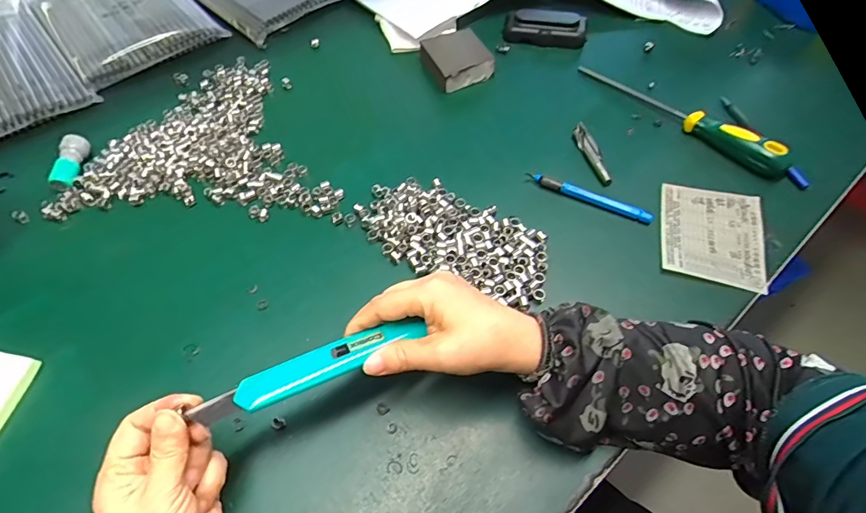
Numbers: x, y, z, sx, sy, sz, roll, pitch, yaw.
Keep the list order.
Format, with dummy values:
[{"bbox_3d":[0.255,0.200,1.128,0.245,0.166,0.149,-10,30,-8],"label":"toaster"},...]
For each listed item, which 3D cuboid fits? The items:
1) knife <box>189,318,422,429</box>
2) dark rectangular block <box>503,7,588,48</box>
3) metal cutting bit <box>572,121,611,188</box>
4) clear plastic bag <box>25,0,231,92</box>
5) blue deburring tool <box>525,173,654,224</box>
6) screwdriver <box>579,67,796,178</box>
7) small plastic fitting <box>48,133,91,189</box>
[{"bbox_3d":[-0.074,0.069,0.292,0.139,0.010,0.023,-21,59,-16],"label":"knife"},{"bbox_3d":[0.141,-0.289,0.575,0.103,0.029,0.041,13,58,10],"label":"dark rectangular block"},{"bbox_3d":[0.166,-0.110,0.478,0.013,0.015,0.087,-9,57,-4],"label":"metal cutting bit"},{"bbox_3d":[-0.455,-0.360,0.657,0.185,0.014,0.315,-36,63,-20],"label":"clear plastic bag"},{"bbox_3d":[0.152,-0.059,0.445,0.121,0.013,0.008,24,61,16],"label":"blue deburring tool"},{"bbox_3d":[0.260,-0.156,0.488,0.023,0.033,0.235,-39,64,-21],"label":"screwdriver"},{"bbox_3d":[-0.382,-0.099,0.478,0.023,0.020,0.063,-3,57,-1],"label":"small plastic fitting"}]

